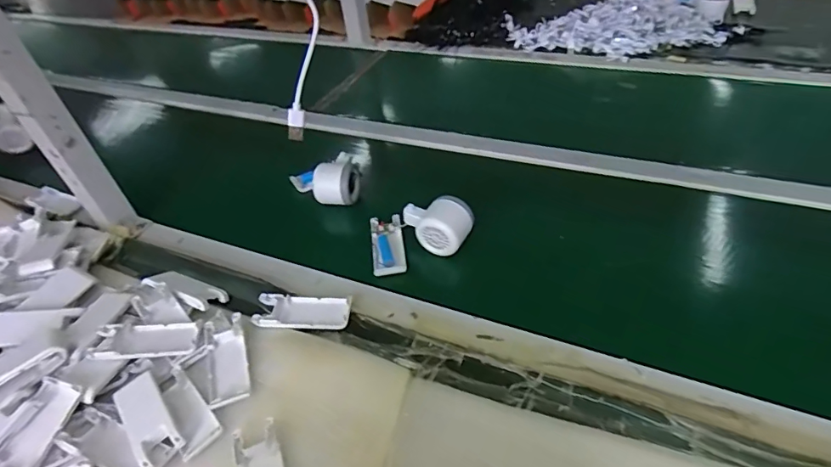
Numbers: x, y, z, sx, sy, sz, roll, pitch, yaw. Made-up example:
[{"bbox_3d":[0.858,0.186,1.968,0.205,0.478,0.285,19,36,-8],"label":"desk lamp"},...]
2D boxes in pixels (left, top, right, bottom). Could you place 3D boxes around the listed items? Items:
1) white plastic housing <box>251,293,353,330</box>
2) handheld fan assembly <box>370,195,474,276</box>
[{"bbox_3d":[-0.124,0.085,0.530,0.103,0.011,0.039,-2,43,6],"label":"white plastic housing"},{"bbox_3d":[0.004,-0.008,0.597,0.127,0.049,0.092,-11,43,-4],"label":"handheld fan assembly"}]

